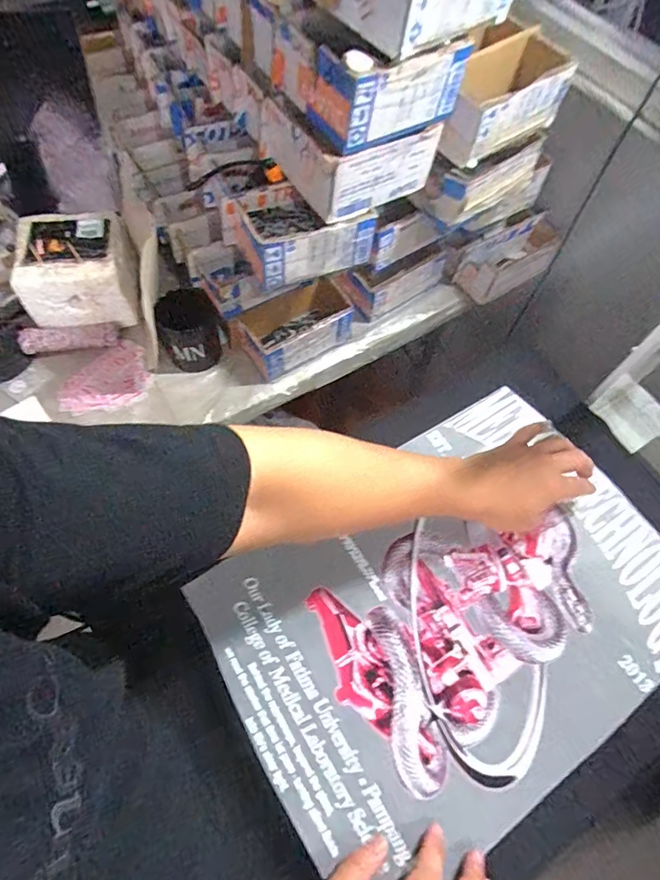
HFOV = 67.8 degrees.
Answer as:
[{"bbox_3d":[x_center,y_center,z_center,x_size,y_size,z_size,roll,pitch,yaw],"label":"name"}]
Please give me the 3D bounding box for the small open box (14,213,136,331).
[{"bbox_3d":[-0.377,-0.256,0.729,0.151,0.103,0.138,-12,64,-9],"label":"small open box"}]

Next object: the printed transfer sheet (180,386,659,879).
[{"bbox_3d":[0.122,0.165,0.487,0.436,0.007,0.318,-30,68,-17],"label":"printed transfer sheet"}]

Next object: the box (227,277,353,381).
[{"bbox_3d":[-0.044,-0.168,0.739,0.169,0.075,0.076,-30,68,-17],"label":"box"}]

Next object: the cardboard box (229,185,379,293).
[{"bbox_3d":[-0.036,-0.264,0.622,0.161,0.070,0.101,-21,66,-13],"label":"cardboard box"}]

